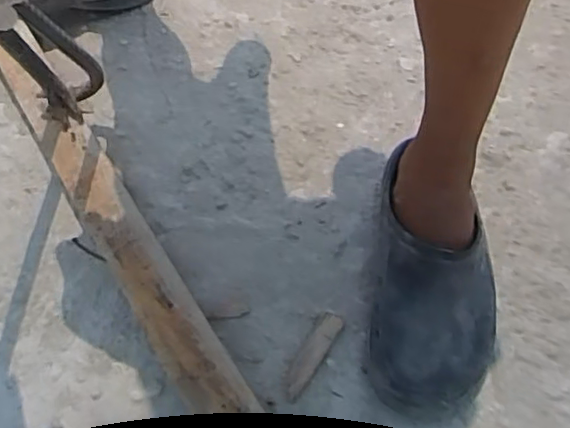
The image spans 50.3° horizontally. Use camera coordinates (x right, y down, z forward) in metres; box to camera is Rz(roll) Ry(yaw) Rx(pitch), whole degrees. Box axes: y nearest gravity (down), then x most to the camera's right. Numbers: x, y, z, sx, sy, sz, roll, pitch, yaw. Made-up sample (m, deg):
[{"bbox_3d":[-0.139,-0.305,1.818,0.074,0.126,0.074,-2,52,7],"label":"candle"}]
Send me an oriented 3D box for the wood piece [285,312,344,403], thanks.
[{"bbox_3d":[0.025,0.136,0.585,0.024,0.006,0.090,28,68,16],"label":"wood piece"}]

